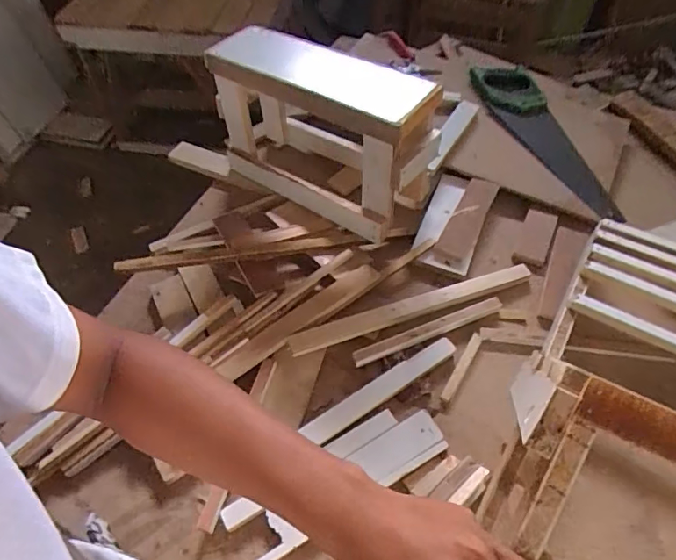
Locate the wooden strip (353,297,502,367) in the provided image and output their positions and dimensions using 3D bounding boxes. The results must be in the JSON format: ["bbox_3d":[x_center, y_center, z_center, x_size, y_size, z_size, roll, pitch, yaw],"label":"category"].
[{"bbox_3d":[0.138,0.079,0.746,0.241,0.015,0.025,-20,59,-9],"label":"wooden strip"}]

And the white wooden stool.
[{"bbox_3d":[-0.070,-0.273,0.865,0.497,0.265,0.176,28,59,19],"label":"white wooden stool"}]

